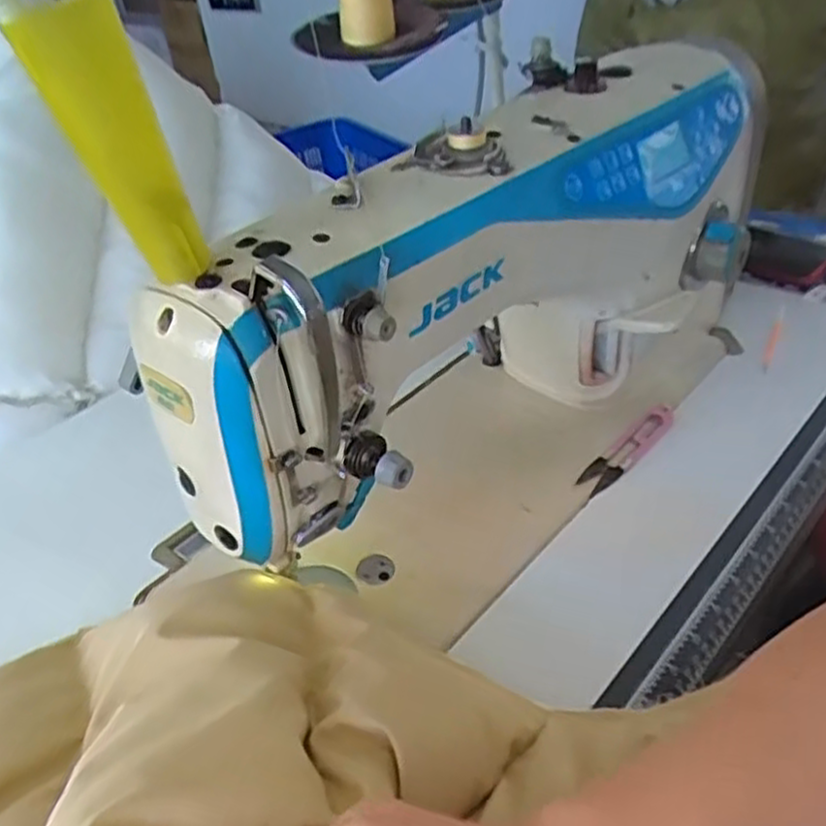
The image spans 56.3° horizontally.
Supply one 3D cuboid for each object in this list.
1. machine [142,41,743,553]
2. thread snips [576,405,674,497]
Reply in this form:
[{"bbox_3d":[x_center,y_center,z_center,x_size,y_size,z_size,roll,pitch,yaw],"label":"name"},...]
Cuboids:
[{"bbox_3d":[0.065,-0.062,0.493,0.132,0.226,0.444,28,49,37],"label":"machine"},{"bbox_3d":[0.155,0.024,0.557,0.024,0.013,0.101,28,49,37],"label":"thread snips"}]

